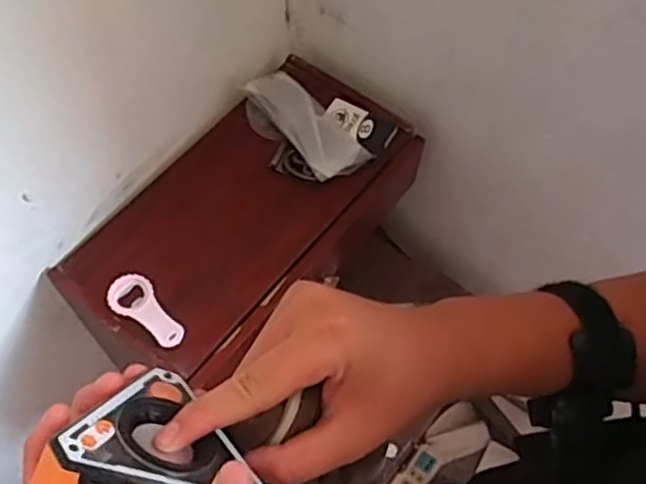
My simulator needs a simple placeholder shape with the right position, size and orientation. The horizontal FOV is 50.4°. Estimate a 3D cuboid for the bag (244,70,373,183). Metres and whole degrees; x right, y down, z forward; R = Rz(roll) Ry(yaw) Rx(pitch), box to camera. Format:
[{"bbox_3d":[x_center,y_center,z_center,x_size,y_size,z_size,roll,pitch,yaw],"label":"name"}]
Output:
[{"bbox_3d":[-0.019,-0.145,0.823,0.069,0.024,0.177,-32,66,-16],"label":"bag"}]

